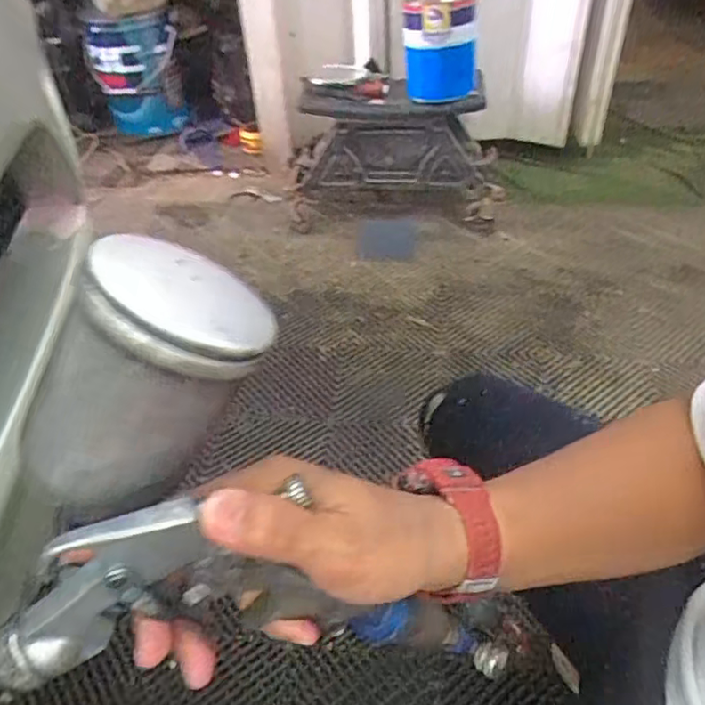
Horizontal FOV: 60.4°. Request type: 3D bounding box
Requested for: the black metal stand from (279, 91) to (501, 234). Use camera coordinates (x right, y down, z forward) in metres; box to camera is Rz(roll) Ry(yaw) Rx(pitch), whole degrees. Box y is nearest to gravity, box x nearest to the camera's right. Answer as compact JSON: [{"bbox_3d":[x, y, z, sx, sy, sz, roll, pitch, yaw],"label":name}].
[{"bbox_3d":[0.105,-0.555,1.646,0.563,0.320,0.382,-2,42,3],"label":"black metal stand"}]

